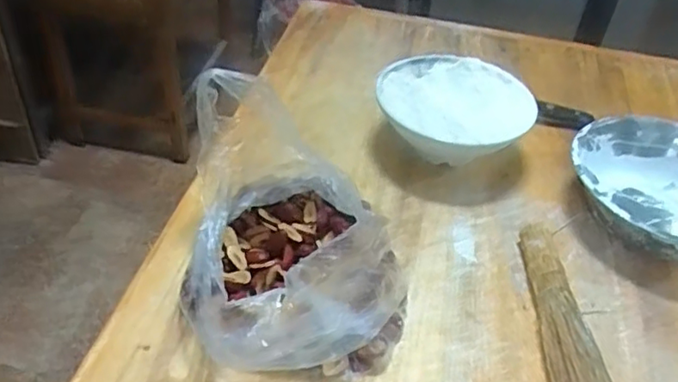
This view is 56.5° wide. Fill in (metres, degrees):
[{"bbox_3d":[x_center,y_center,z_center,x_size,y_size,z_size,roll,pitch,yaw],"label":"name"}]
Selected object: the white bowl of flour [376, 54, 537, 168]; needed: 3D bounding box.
[{"bbox_3d":[0.142,-0.093,0.808,0.184,0.089,0.200,4,41,-3],"label":"white bowl of flour"}]

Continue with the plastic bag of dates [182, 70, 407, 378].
[{"bbox_3d":[-0.037,0.035,0.582,0.190,0.170,0.241,-1,42,-8],"label":"plastic bag of dates"}]

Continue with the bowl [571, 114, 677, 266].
[{"bbox_3d":[0.380,0.001,0.740,0.194,0.076,0.214,-23,50,-30],"label":"bowl"}]

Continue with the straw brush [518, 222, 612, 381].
[{"bbox_3d":[0.218,0.130,0.600,0.055,0.048,0.265,5,41,-2],"label":"straw brush"}]

